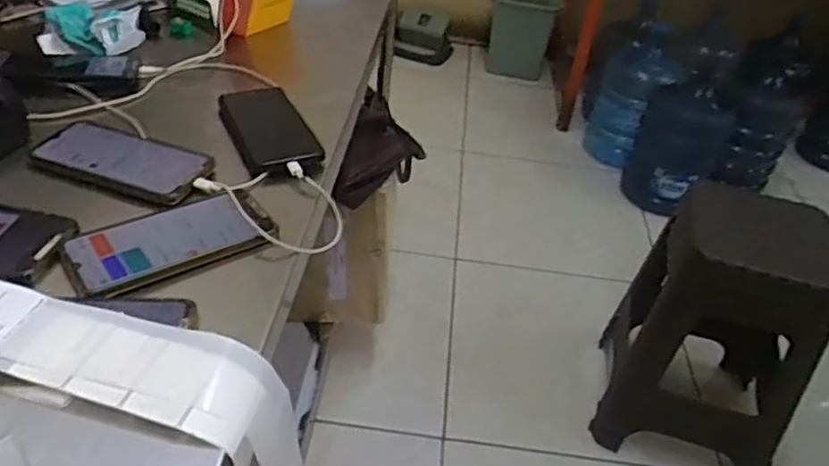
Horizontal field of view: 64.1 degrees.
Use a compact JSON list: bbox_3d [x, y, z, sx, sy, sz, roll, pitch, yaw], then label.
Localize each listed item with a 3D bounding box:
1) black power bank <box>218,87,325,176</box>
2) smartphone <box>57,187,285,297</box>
[{"bbox_3d":[-0.164,-0.118,0.750,0.083,0.023,0.167,-12,43,-23],"label":"black power bank"},{"bbox_3d":[-0.213,0.003,0.581,0.170,0.014,0.091,-22,47,-32],"label":"smartphone"}]

